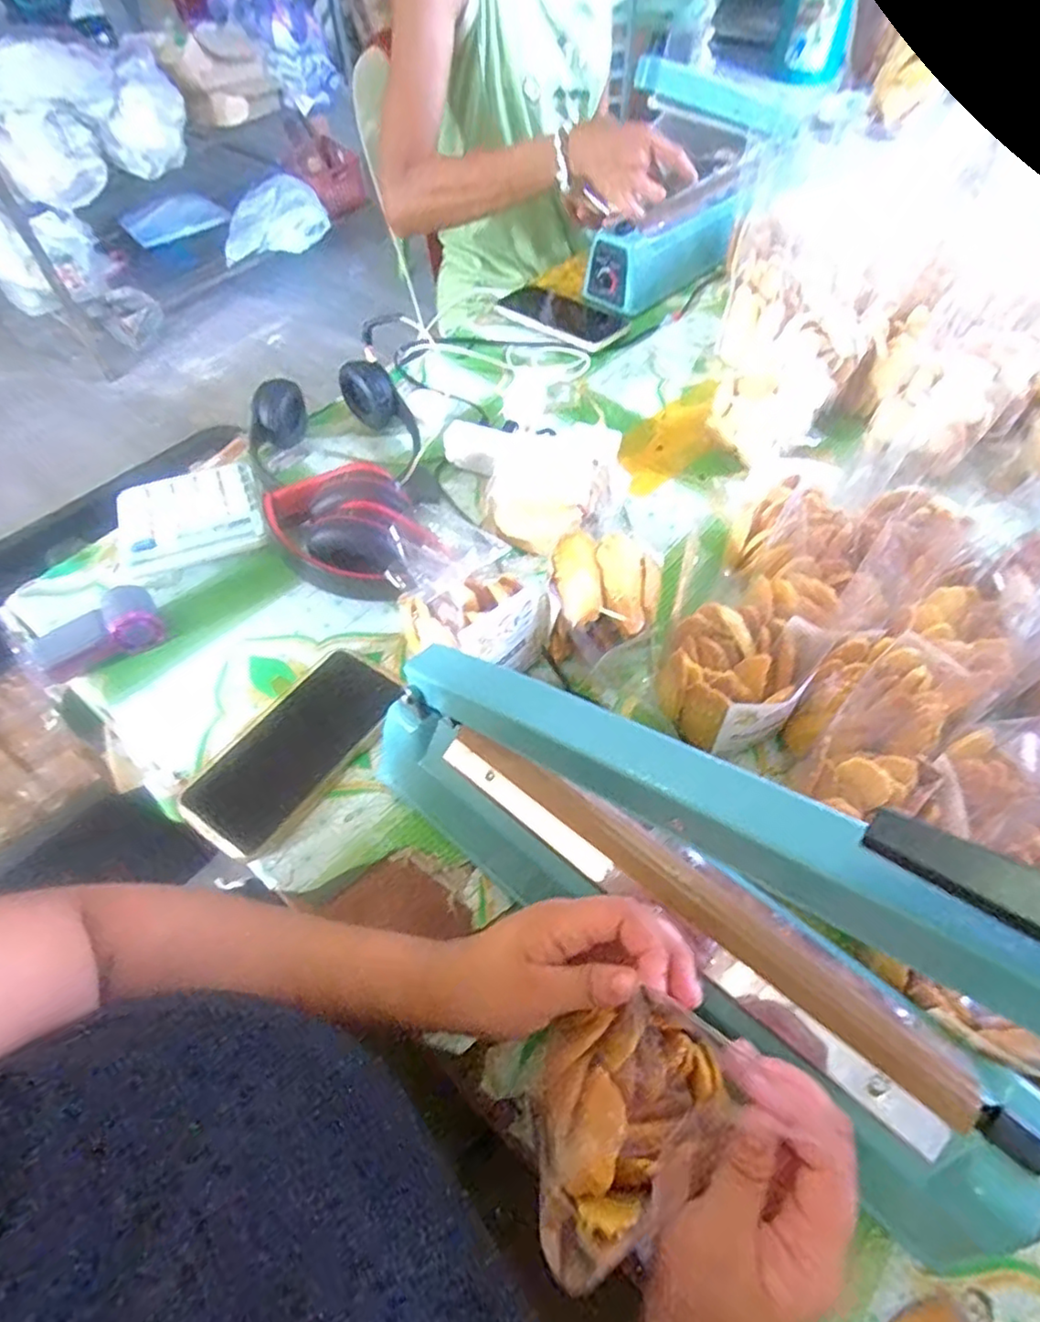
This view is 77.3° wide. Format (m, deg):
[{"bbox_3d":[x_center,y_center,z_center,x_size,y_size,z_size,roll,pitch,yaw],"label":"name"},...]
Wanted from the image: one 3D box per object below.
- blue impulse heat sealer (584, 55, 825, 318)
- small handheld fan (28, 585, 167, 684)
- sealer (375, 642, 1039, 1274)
[{"bbox_3d":[0.225,-0.600,0.818,0.319,0.231,0.088,-40,64,-22],"label":"blue impulse heat sealer"},{"bbox_3d":[-0.342,-0.021,0.526,0.094,0.040,0.051,-34,62,-19],"label":"small handheld fan"},{"bbox_3d":[0.077,0.089,0.297,0.383,0.202,0.088,36,64,22],"label":"sealer"}]

